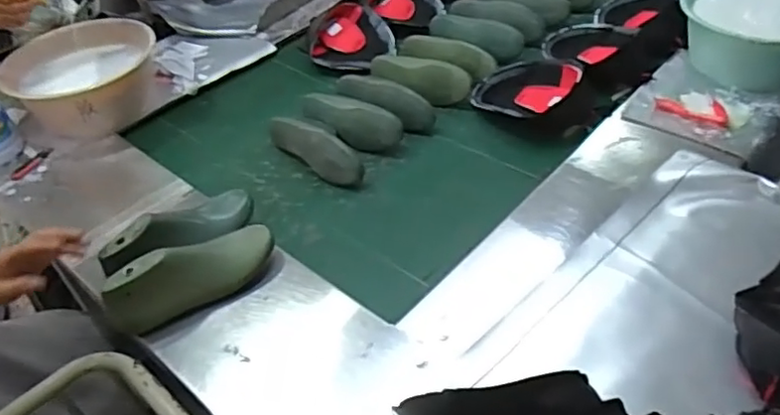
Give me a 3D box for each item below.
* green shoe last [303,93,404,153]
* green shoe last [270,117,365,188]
[{"bbox_3d":[-0.085,-0.178,1.233,0.242,0.068,0.078,26,53,30],"label":"green shoe last"},{"bbox_3d":[-0.140,-0.113,1.175,0.210,0.073,0.060,30,55,33],"label":"green shoe last"}]

